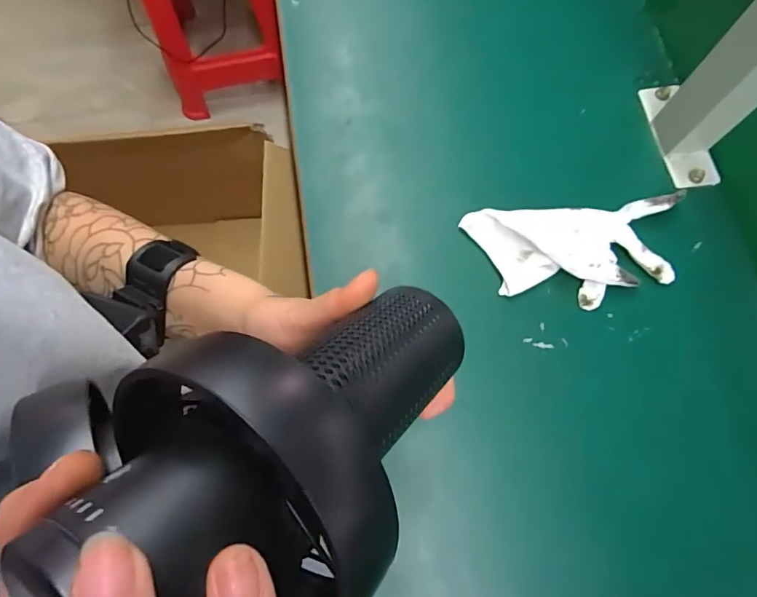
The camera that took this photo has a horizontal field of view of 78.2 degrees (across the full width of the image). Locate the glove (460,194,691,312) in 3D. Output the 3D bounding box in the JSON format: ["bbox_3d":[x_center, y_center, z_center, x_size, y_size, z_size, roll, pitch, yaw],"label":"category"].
[{"bbox_3d":[0.154,-0.036,0.362,0.160,0.030,0.079,-6,74,-1],"label":"glove"}]

